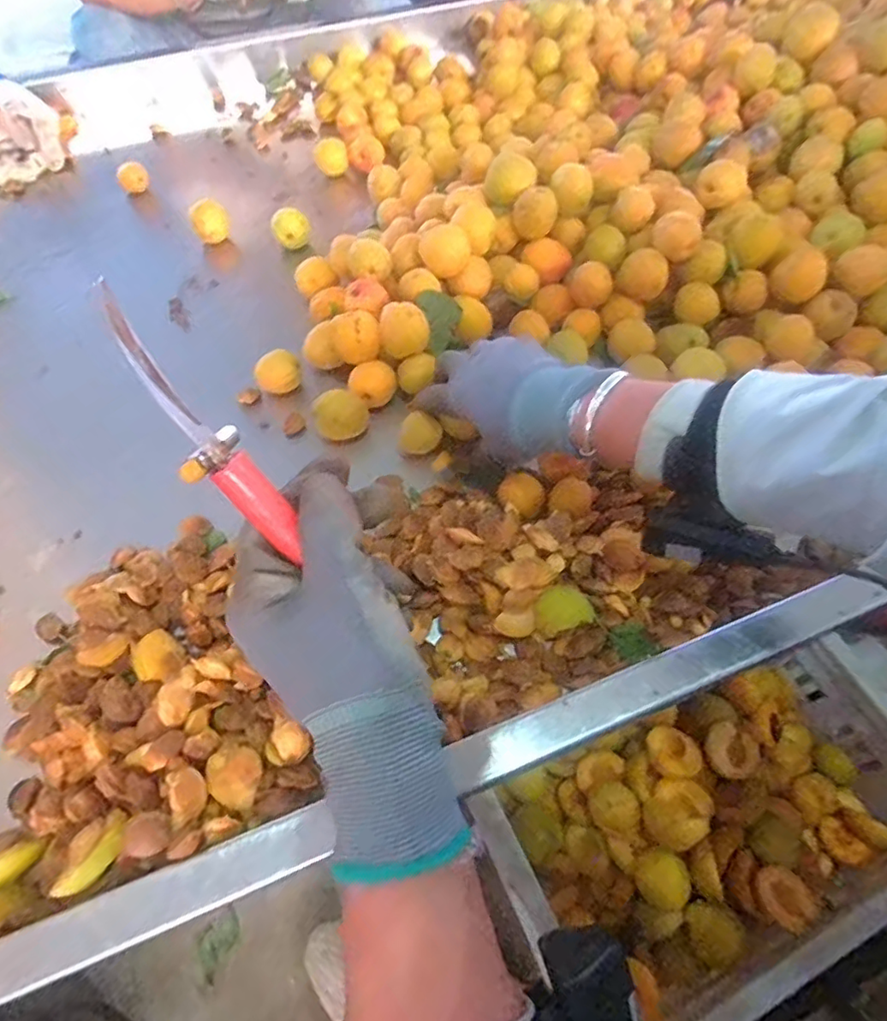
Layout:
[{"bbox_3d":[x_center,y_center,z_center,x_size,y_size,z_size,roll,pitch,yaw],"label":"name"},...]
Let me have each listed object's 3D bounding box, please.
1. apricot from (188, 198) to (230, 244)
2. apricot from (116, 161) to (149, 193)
[{"bbox_3d":[-0.264,-0.325,0.661,0.040,0.039,0.034,-20,59,-12],"label":"apricot"},{"bbox_3d":[-0.384,-0.411,0.725,0.035,0.033,0.035,-25,60,-14],"label":"apricot"}]

